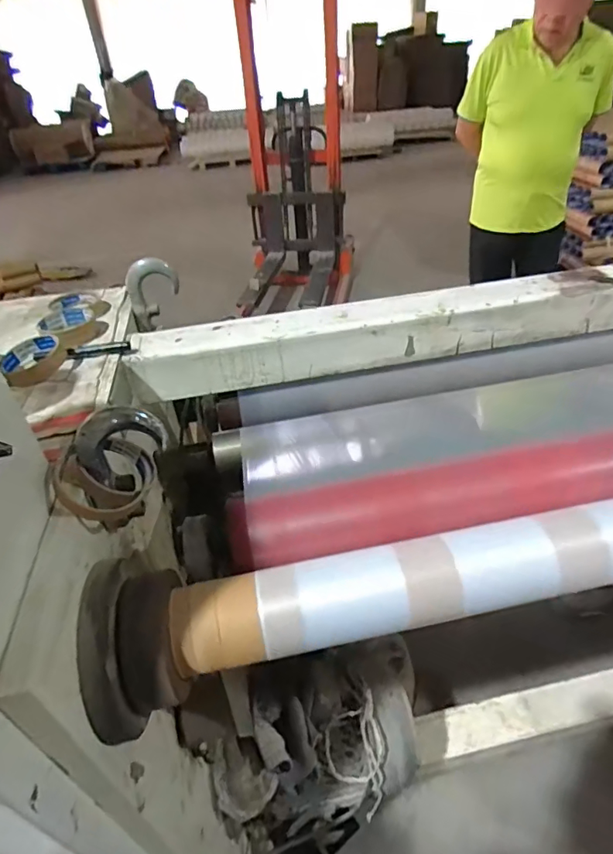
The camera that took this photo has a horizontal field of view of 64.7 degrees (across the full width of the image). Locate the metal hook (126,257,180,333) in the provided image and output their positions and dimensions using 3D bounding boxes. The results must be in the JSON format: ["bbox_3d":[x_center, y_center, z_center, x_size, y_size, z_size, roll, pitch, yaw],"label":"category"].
[{"bbox_3d":[-0.262,-0.223,0.803,0.024,0.087,0.115,24,82,35],"label":"metal hook"}]

